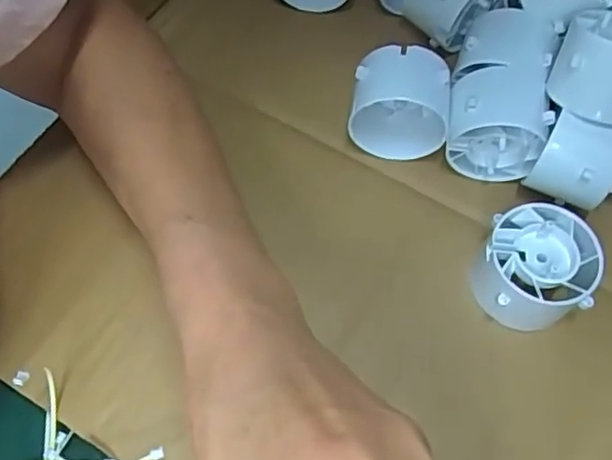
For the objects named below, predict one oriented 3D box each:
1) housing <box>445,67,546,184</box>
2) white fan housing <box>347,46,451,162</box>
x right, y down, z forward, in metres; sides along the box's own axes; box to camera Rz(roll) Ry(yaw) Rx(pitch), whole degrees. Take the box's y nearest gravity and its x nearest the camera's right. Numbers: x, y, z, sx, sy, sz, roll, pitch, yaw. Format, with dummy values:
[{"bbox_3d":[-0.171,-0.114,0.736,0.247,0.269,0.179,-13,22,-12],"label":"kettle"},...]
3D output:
[{"bbox_3d":[0.093,-0.054,0.308,0.046,0.048,0.038,12,65,1],"label":"housing"},{"bbox_3d":[0.046,-0.062,0.317,0.046,0.052,0.035,7,65,-1],"label":"white fan housing"}]

